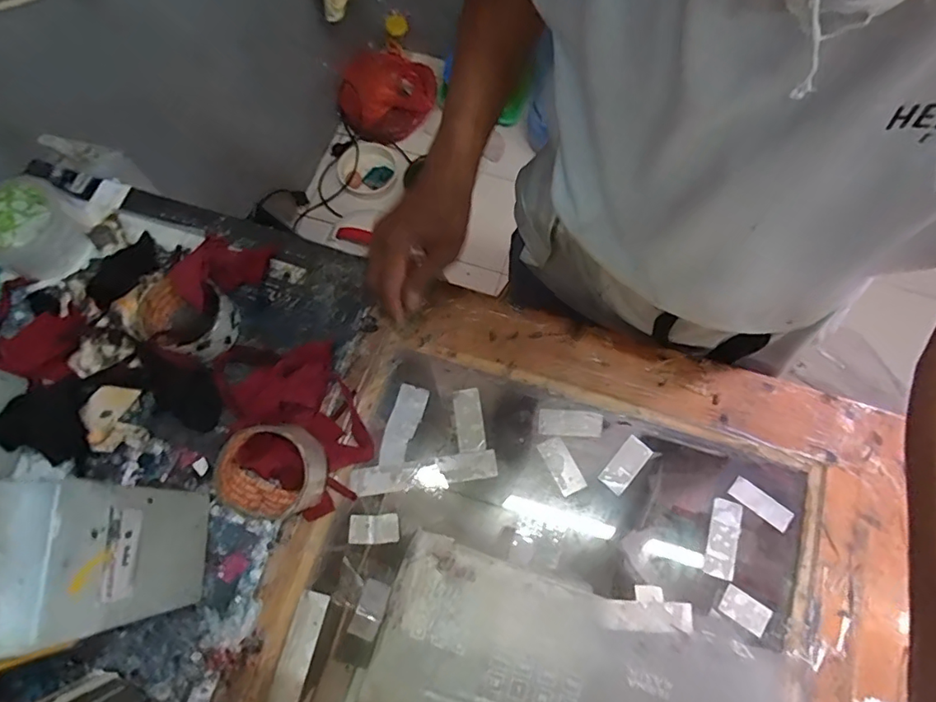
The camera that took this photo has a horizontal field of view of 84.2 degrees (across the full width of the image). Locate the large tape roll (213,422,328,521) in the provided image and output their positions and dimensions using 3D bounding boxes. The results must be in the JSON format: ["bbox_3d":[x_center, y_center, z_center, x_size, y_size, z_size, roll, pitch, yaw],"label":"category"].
[{"bbox_3d":[-0.175,0.106,0.473,0.094,0.049,0.094,-1,84,8],"label":"large tape roll"}]

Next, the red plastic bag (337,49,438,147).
[{"bbox_3d":[-0.226,-0.743,1.511,0.297,0.188,0.161,-15,72,-6],"label":"red plastic bag"}]

